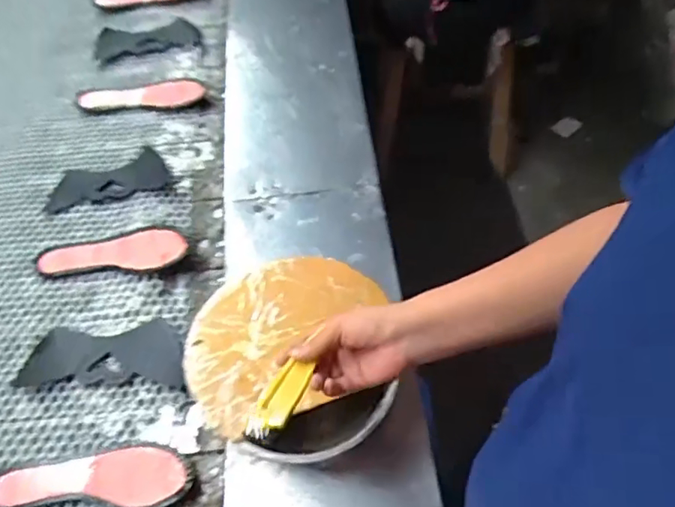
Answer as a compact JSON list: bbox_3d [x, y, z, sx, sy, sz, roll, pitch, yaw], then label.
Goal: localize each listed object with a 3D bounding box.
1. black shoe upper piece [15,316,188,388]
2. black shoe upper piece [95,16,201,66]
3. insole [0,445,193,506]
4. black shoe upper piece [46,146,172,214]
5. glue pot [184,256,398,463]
[{"bbox_3d":[-0.309,0.133,0.740,0.214,0.009,0.085,-1,57,3],"label":"black shoe upper piece"},{"bbox_3d":[-0.388,-0.436,1.134,0.204,0.014,0.087,-16,72,-14],"label":"black shoe upper piece"},{"bbox_3d":[-0.286,0.262,0.655,0.221,0.027,0.069,0,58,4],"label":"insole"},{"bbox_3d":[-0.374,-0.122,0.906,0.194,0.021,0.092,-14,58,-5],"label":"black shoe upper piece"},{"bbox_3d":[-0.054,0.130,0.669,0.224,0.090,0.237,-2,57,3],"label":"glue pot"}]

